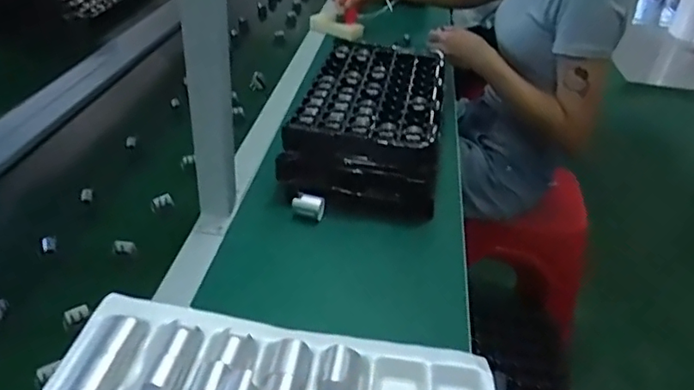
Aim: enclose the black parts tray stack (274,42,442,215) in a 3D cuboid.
[{"bbox_3d":[0.040,-0.126,0.901,0.210,0.081,0.423,9,34,4],"label":"black parts tray stack"}]

